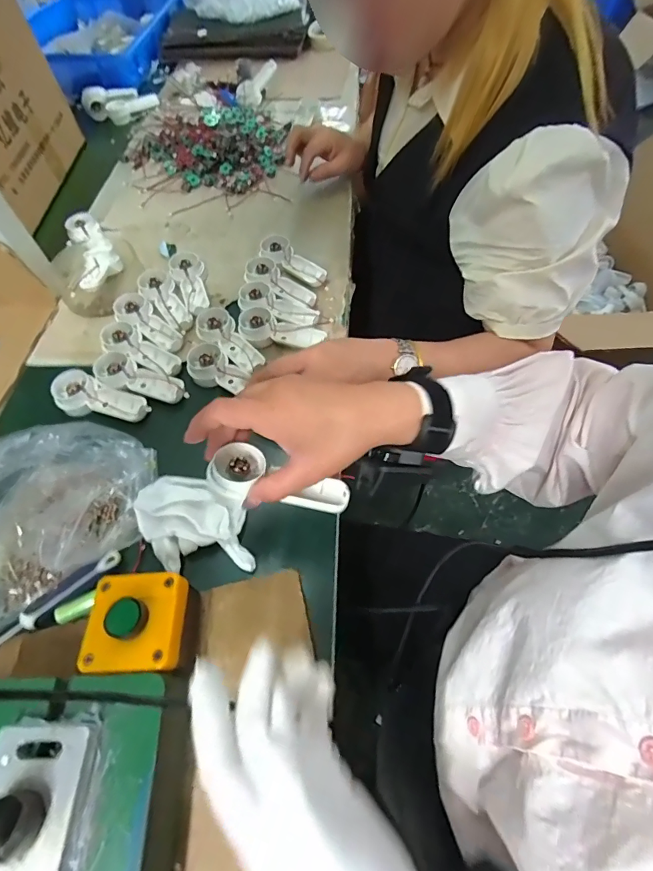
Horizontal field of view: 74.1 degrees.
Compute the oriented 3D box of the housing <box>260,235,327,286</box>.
[{"bbox_3d":[-0.047,-0.235,0.597,0.112,0.032,0.050,39,69,24],"label":"housing"}]

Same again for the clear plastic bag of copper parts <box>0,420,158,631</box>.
[{"bbox_3d":[-0.270,0.068,0.407,0.170,0.050,0.206,38,69,24],"label":"clear plastic bag of copper parts"}]

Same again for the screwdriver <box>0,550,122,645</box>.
[{"bbox_3d":[-0.247,0.148,0.374,0.144,0.021,0.023,-37,62,-16],"label":"screwdriver"}]

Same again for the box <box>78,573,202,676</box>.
[{"bbox_3d":[-0.142,0.148,0.341,0.078,0.058,0.069,-4,58,3],"label":"box"}]

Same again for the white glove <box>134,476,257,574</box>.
[{"bbox_3d":[-0.120,0.078,0.395,0.098,0.030,0.079,-6,58,2],"label":"white glove"}]

